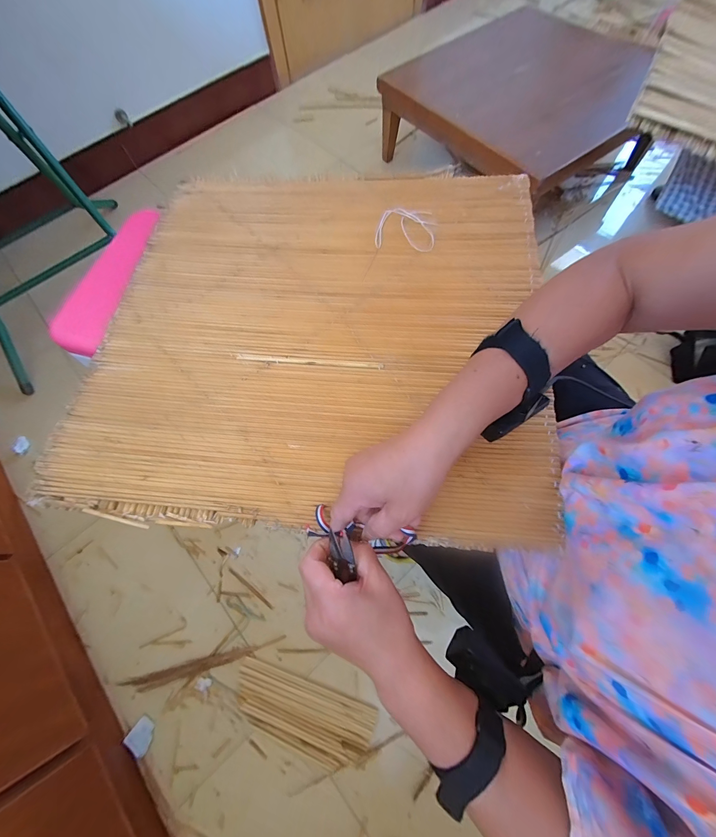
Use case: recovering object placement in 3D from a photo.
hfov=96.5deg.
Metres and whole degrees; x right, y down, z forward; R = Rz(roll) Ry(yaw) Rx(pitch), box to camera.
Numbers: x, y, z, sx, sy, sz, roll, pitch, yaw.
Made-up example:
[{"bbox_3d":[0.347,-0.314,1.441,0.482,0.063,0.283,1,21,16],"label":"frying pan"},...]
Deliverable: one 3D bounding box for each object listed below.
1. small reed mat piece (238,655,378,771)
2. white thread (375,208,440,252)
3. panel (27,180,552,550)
[{"bbox_3d":[-0.111,0.564,0.606,0.274,0.023,0.107,15,70,9],"label":"small reed mat piece"},{"bbox_3d":[0.068,-0.266,0.444,0.083,0.008,0.069,5,71,3],"label":"white thread"},{"bbox_3d":[-0.042,-0.130,0.400,0.521,0.011,0.497,5,71,3],"label":"panel"}]

